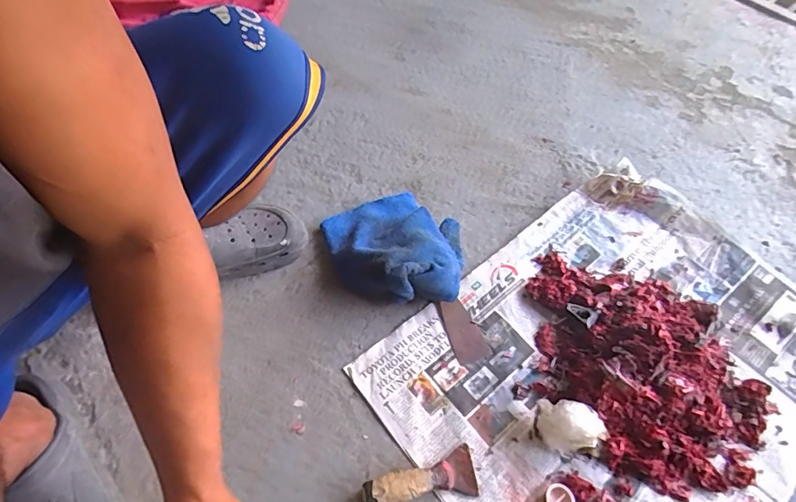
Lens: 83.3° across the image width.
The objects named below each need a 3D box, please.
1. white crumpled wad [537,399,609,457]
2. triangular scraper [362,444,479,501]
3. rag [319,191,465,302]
[{"bbox_3d":[0.217,0.224,0.566,0.076,0.061,0.052,15,59,5],"label":"white crumpled wad"},{"bbox_3d":[0.027,0.278,0.543,0.139,0.027,0.051,-8,59,-9],"label":"triangular scraper"},{"bbox_3d":[-0.008,-0.025,0.698,0.226,0.082,0.205,10,58,2],"label":"rag"}]

